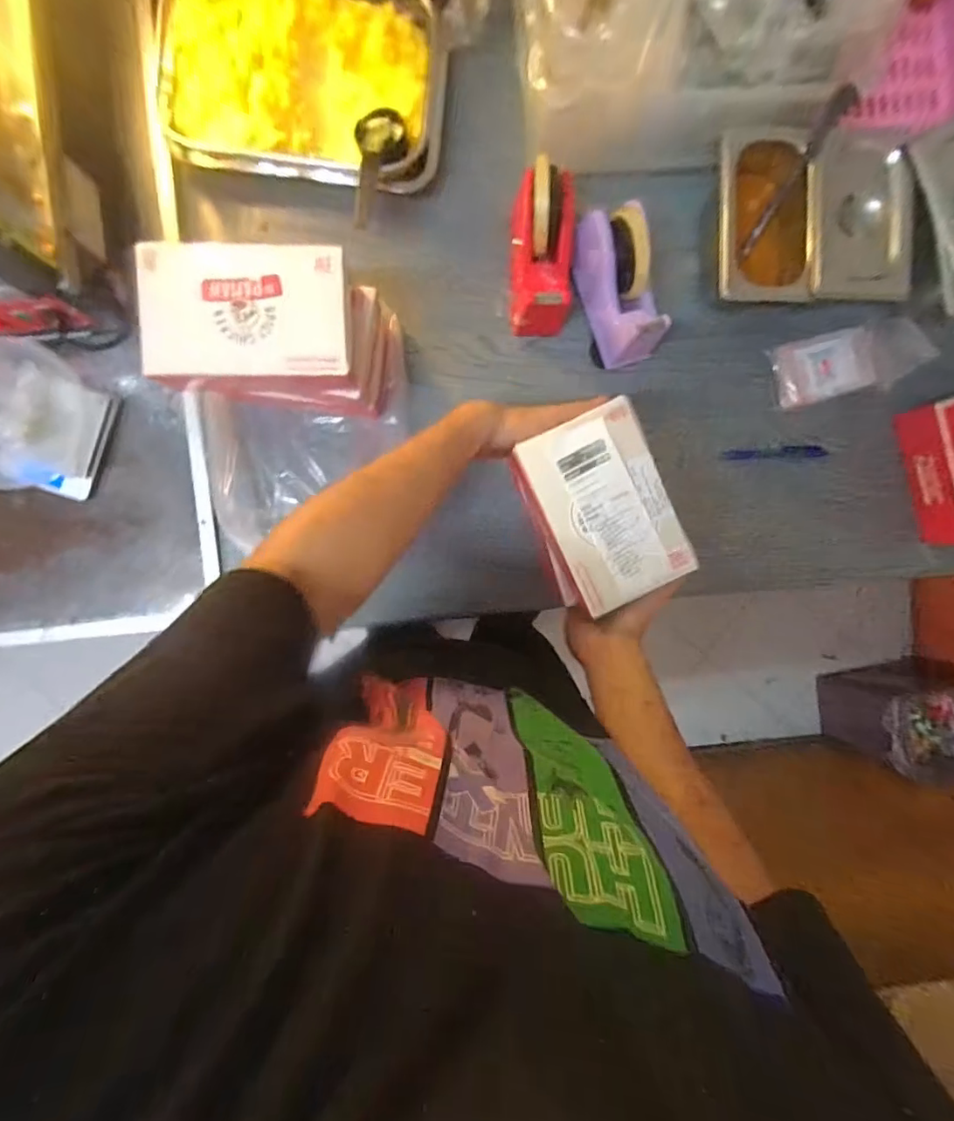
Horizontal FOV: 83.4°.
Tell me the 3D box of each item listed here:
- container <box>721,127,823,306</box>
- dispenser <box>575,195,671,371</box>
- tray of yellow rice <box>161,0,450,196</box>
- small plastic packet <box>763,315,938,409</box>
[{"bbox_3d":[0.309,-0.371,0.605,0.109,0.084,0.171,-4,92,-4],"label":"container"},{"bbox_3d":[0.163,-0.310,0.612,0.065,0.106,0.147,-19,93,-3],"label":"dispenser"},{"bbox_3d":[-0.182,-0.544,0.588,0.292,0.053,0.230,6,92,-4],"label":"tray of yellow rice"},{"bbox_3d":[0.472,-0.249,0.669,0.209,0.024,0.081,-12,93,-3],"label":"small plastic packet"}]

